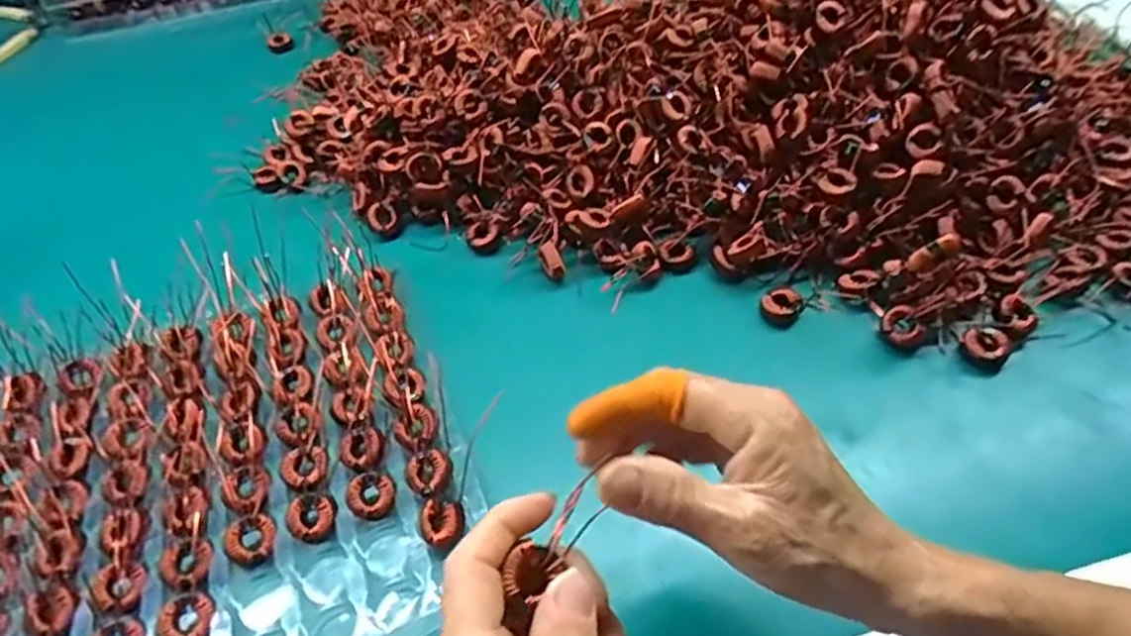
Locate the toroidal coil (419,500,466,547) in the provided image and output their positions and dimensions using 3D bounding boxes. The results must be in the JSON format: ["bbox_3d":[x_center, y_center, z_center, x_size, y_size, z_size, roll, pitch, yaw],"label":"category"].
[{"bbox_3d":[-0.068,0.112,0.388,0.026,0.007,0.023,-2,65,23],"label":"toroidal coil"}]

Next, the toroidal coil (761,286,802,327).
[{"bbox_3d":[0.147,-0.009,0.485,0.023,0.012,0.023,32,59,27],"label":"toroidal coil"}]

